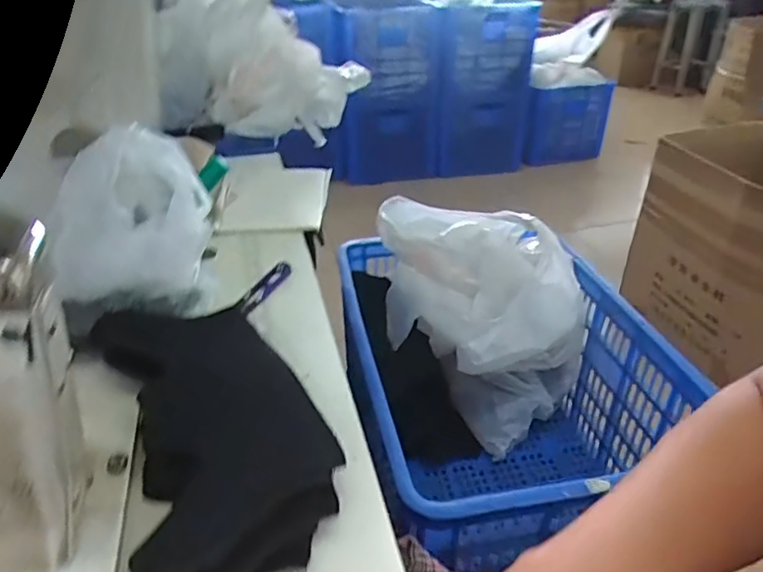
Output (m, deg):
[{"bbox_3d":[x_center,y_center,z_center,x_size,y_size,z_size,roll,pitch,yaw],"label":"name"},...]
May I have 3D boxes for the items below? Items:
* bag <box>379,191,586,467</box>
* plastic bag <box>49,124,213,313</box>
[{"bbox_3d":[0.154,0.059,0.926,0.333,0.334,0.208,11,34,18],"label":"bag"},{"bbox_3d":[-0.193,-0.042,0.443,0.054,0.141,0.115,19,37,29],"label":"plastic bag"}]

